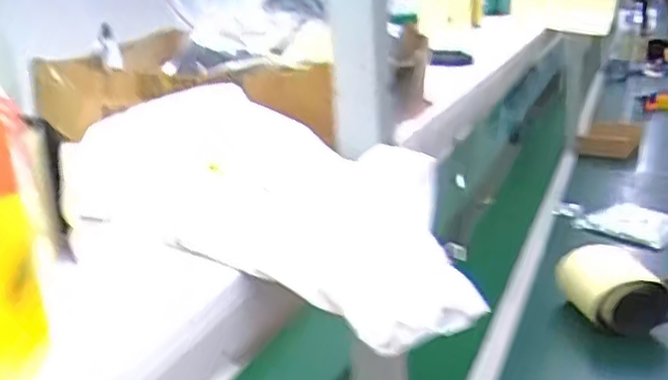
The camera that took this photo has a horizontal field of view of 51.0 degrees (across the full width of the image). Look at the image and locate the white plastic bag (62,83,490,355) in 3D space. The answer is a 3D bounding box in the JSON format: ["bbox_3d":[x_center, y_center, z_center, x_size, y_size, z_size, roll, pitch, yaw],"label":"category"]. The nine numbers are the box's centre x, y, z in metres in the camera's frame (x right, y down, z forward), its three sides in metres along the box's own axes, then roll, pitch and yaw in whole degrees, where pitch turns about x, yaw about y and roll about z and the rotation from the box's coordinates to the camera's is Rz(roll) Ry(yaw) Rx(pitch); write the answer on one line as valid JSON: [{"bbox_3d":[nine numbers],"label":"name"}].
[{"bbox_3d":[-0.078,0.009,0.563,0.366,0.137,0.132,8,21,35],"label":"white plastic bag"}]

